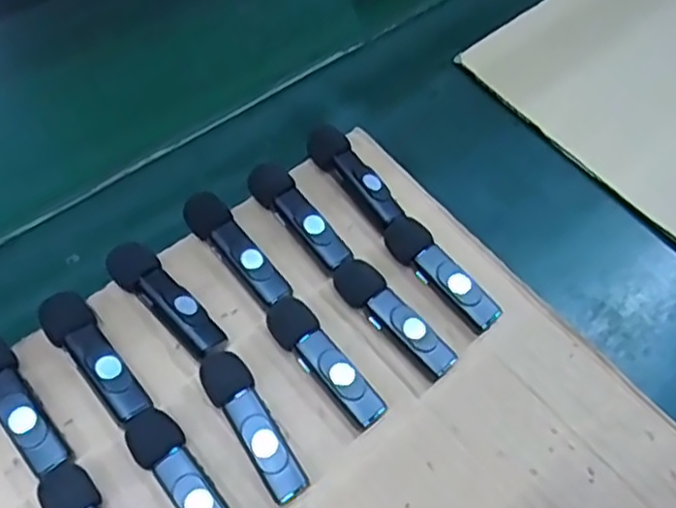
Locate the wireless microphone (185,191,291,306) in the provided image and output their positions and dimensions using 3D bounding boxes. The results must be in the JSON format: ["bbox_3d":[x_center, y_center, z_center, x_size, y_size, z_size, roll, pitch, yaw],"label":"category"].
[{"bbox_3d":[-0.046,-0.001,0.321,0.018,0.019,0.062,-36,66,-25],"label":"wireless microphone"}]

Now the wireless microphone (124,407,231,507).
[{"bbox_3d":[-0.059,0.089,0.270,0.019,0.018,0.065,-31,64,-22],"label":"wireless microphone"}]

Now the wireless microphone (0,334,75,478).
[{"bbox_3d":[-0.126,0.060,0.278,0.018,0.018,0.062,-36,66,-25],"label":"wireless microphone"}]

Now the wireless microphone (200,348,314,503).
[{"bbox_3d":[-0.034,0.069,0.284,0.018,0.018,0.065,-30,64,-22],"label":"wireless microphone"}]

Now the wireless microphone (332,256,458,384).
[{"bbox_3d":[0.023,0.029,0.312,0.018,0.016,0.066,-35,66,-24],"label":"wireless microphone"}]

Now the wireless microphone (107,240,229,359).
[{"bbox_3d":[-0.076,0.021,0.306,0.020,0.019,0.065,-37,66,-25],"label":"wireless microphone"}]

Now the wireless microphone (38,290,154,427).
[{"bbox_3d":[-0.101,0.044,0.290,0.020,0.018,0.062,-31,64,-23],"label":"wireless microphone"}]

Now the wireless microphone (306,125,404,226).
[{"bbox_3d":[0.008,-0.037,0.349,0.017,0.018,0.062,-31,64,-23],"label":"wireless microphone"}]

